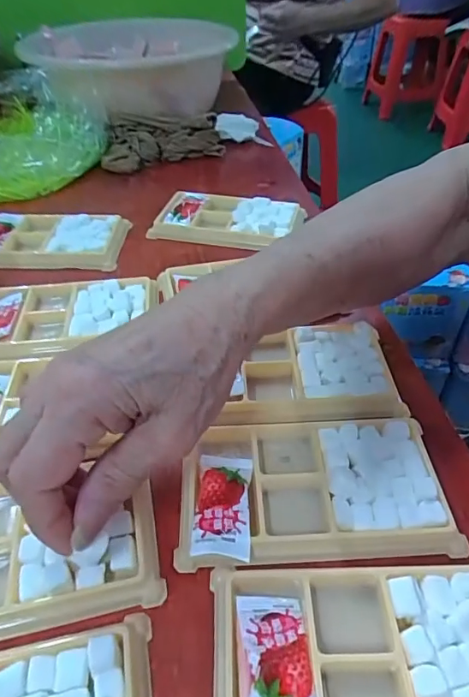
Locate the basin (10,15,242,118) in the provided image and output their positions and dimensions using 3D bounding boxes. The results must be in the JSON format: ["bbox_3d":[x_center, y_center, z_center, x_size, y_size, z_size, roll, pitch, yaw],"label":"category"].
[{"bbox_3d":[-0.134,-0.370,0.659,0.270,0.100,0.270,-1,43,1],"label":"basin"}]

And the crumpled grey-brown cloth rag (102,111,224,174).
[{"bbox_3d":[-0.086,-0.246,0.567,0.142,0.044,0.070,-13,44,-12],"label":"crumpled grey-brown cloth rag"}]

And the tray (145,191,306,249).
[{"bbox_3d":[-0.006,-0.123,0.453,0.135,0.018,0.073,4,43,6],"label":"tray"}]

